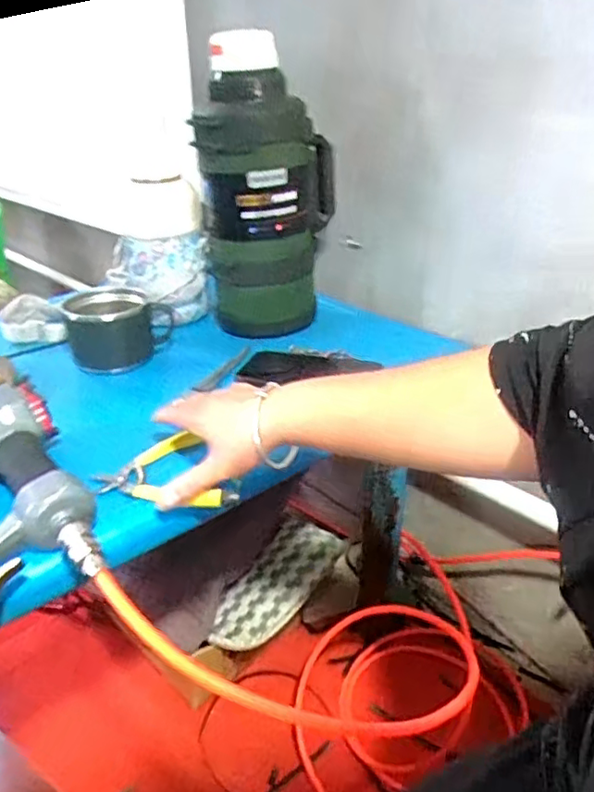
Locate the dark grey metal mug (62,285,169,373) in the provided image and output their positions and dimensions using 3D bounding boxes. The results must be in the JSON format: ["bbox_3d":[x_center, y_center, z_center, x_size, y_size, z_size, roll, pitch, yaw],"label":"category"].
[{"bbox_3d":[-0.232,-0.094,0.795,0.129,0.075,0.115,-6,29,-9],"label":"dark grey metal mug"}]

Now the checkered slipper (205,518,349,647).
[{"bbox_3d":[-0.026,0.281,0.906,0.115,0.051,0.235,15,32,27],"label":"checkered slipper"}]

